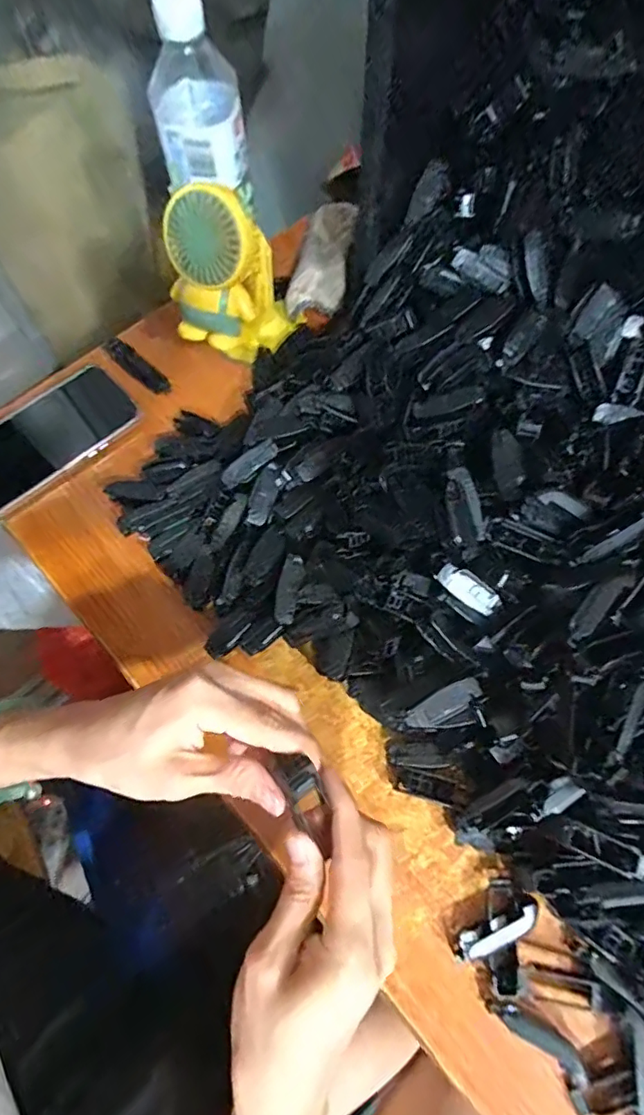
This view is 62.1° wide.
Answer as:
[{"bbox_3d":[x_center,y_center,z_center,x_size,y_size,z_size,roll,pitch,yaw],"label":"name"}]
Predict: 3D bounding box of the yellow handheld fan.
[{"bbox_3d":[-0.073,-0.223,0.432,0.063,0.143,0.103,29,70,14],"label":"yellow handheld fan"}]

